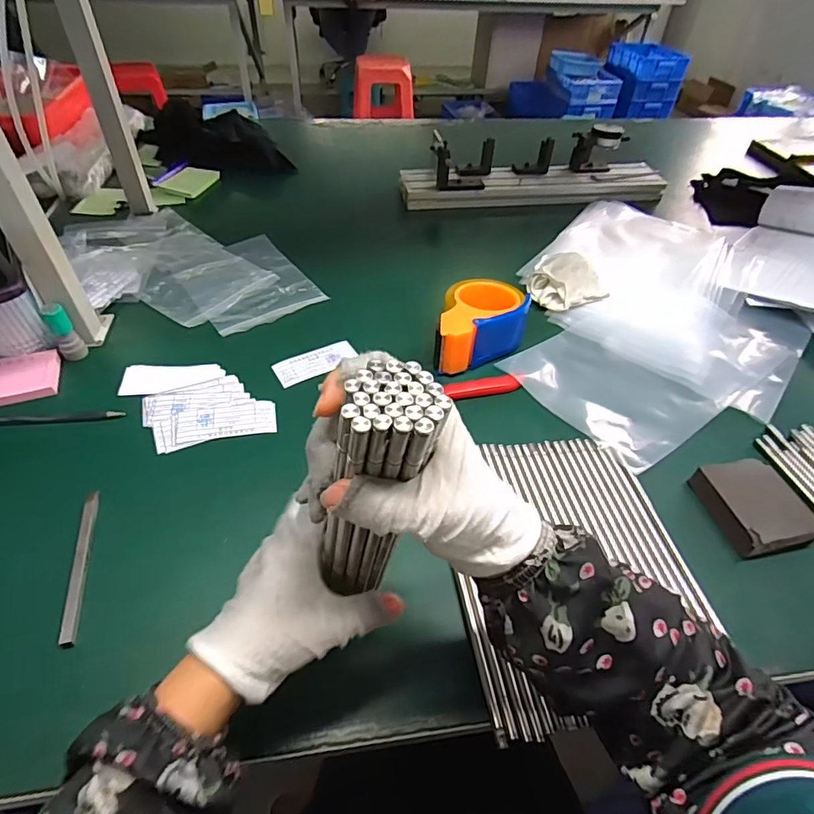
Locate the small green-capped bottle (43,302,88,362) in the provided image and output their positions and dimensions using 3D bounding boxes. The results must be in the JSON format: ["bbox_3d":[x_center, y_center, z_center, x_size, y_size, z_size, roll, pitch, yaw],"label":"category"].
[{"bbox_3d":[-0.381,-0.082,0.554,0.025,0.064,0.024,-33,54,-29],"label":"small green-capped bottle"}]

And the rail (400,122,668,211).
[{"bbox_3d":[0.229,-0.430,0.900,0.479,0.091,0.114,-2,47,-4],"label":"rail"}]

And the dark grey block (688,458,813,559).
[{"bbox_3d":[0.316,0.091,0.453,0.070,0.030,0.083,-9,50,-10],"label":"dark grey block"}]

